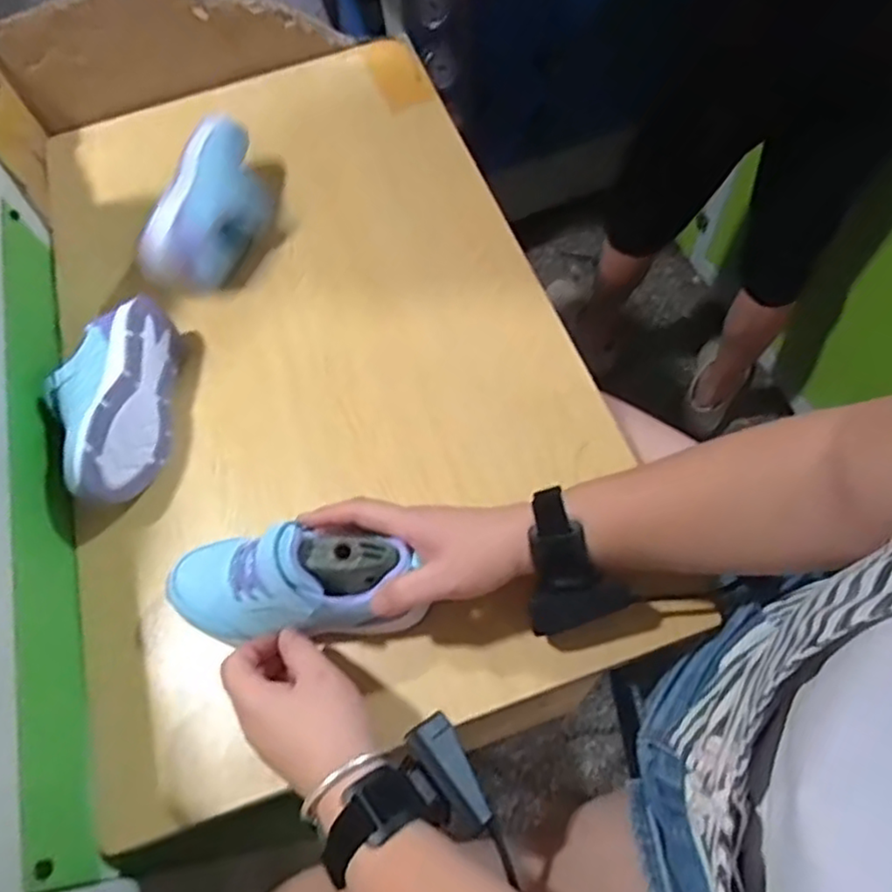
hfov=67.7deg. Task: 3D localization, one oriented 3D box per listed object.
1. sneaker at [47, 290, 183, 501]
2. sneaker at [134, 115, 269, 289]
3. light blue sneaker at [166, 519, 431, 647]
[{"bbox_3d":[-0.302,-0.039,0.591,0.087,0.081,0.189,-4,60,2],"label":"sneaker"},{"bbox_3d":[-0.236,-0.241,0.682,0.070,0.103,0.181,14,62,11],"label":"sneaker"},{"bbox_3d":[-0.118,0.099,0.482,0.188,0.074,0.064,-9,58,19],"label":"light blue sneaker"}]

